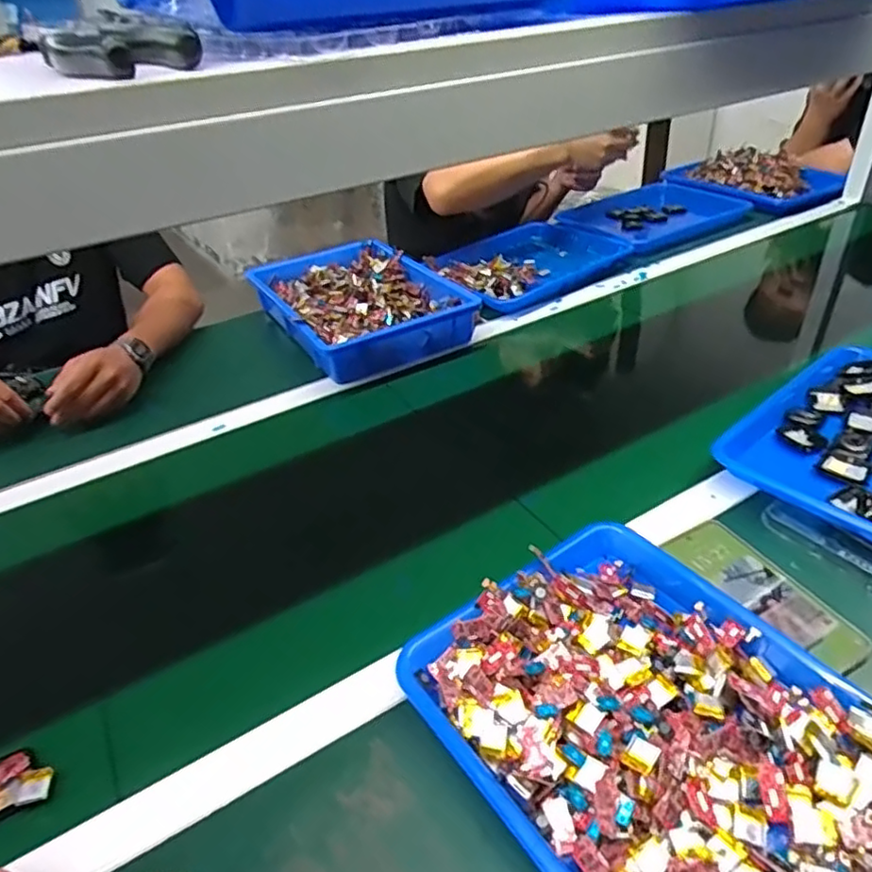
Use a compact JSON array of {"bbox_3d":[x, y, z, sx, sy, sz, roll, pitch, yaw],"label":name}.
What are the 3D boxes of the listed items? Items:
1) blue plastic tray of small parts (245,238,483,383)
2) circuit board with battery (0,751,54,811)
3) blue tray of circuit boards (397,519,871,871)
[{"bbox_3d":[-0.119,-0.218,1.021,0.264,0.056,0.354,-21,38,-22],"label":"blue plastic tray of small parts"},{"bbox_3d":[-0.297,0.244,0.450,0.053,0.019,0.040,17,41,28],"label":"circuit board with battery"},{"bbox_3d":[0.157,0.197,0.429,0.247,0.038,0.325,-24,39,-25],"label":"blue tray of circuit boards"}]

